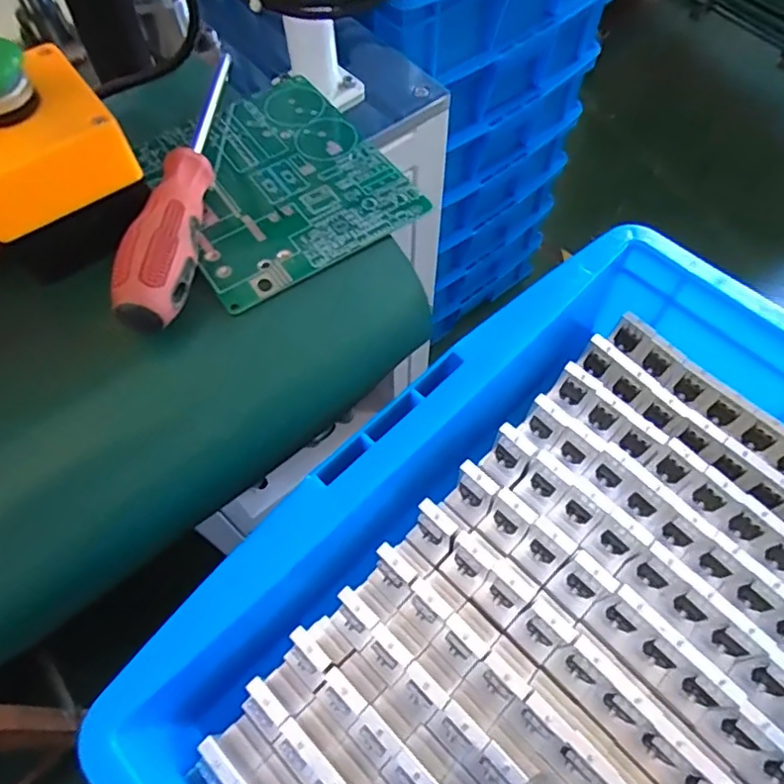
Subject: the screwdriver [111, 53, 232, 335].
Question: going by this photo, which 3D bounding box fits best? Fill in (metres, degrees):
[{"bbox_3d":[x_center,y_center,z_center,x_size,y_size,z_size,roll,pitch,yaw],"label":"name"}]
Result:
[{"bbox_3d":[-0.106,-0.117,0.307,0.027,0.027,0.189,2,63,1],"label":"screwdriver"}]

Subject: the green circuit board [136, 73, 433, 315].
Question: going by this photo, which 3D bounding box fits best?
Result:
[{"bbox_3d":[-0.068,-0.119,0.333,0.119,0.010,0.143,-32,67,-15],"label":"green circuit board"}]

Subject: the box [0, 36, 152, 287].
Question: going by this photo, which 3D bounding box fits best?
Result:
[{"bbox_3d":[-0.164,-0.109,0.277,0.073,0.082,0.069,-30,66,-15],"label":"box"}]

